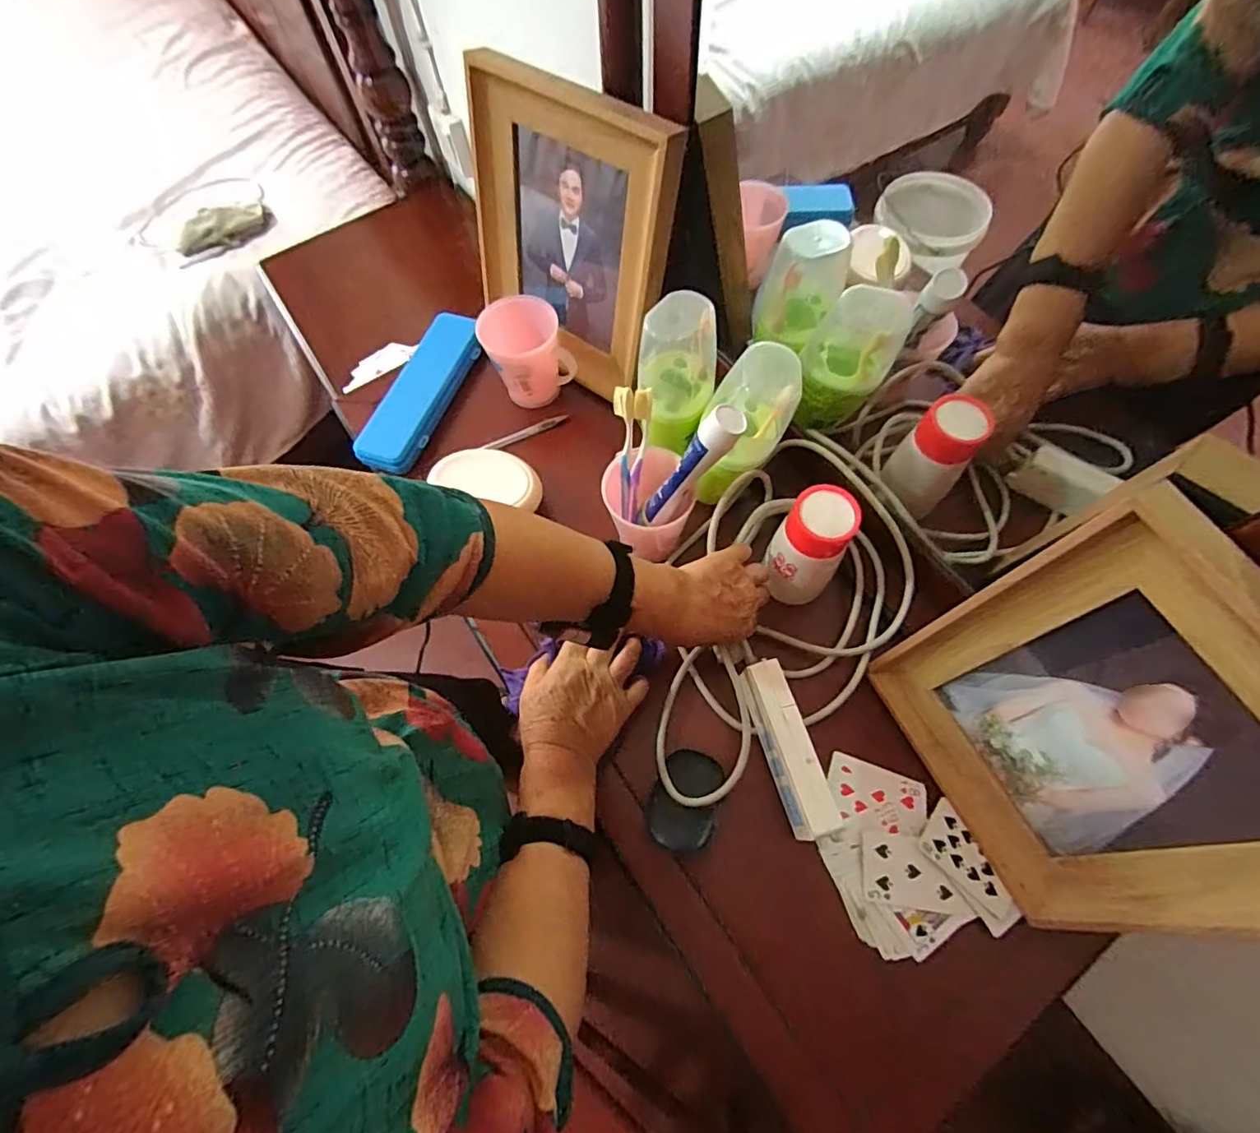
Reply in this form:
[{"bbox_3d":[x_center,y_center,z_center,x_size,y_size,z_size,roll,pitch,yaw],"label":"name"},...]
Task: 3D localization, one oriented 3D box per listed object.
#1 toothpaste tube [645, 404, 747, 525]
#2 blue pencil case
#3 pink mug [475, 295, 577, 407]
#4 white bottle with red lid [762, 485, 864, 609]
[{"bbox_3d":[0.052,-0.089,0.522,0.029,0.155,0.027,1,63,-25],"label":"toothpaste tube"},{"bbox_3d":[-0.272,-0.226,0.737,0.071,0.030,0.222,31,88,15],"label":"blue pencil case"},{"bbox_3d":[-0.129,-0.263,0.700,0.096,0.097,0.090,-23,67,-8],"label":"pink mug"},{"bbox_3d":[0.175,-0.018,0.562,0.071,0.138,0.065,33,71,16],"label":"white bottle with red lid"}]

